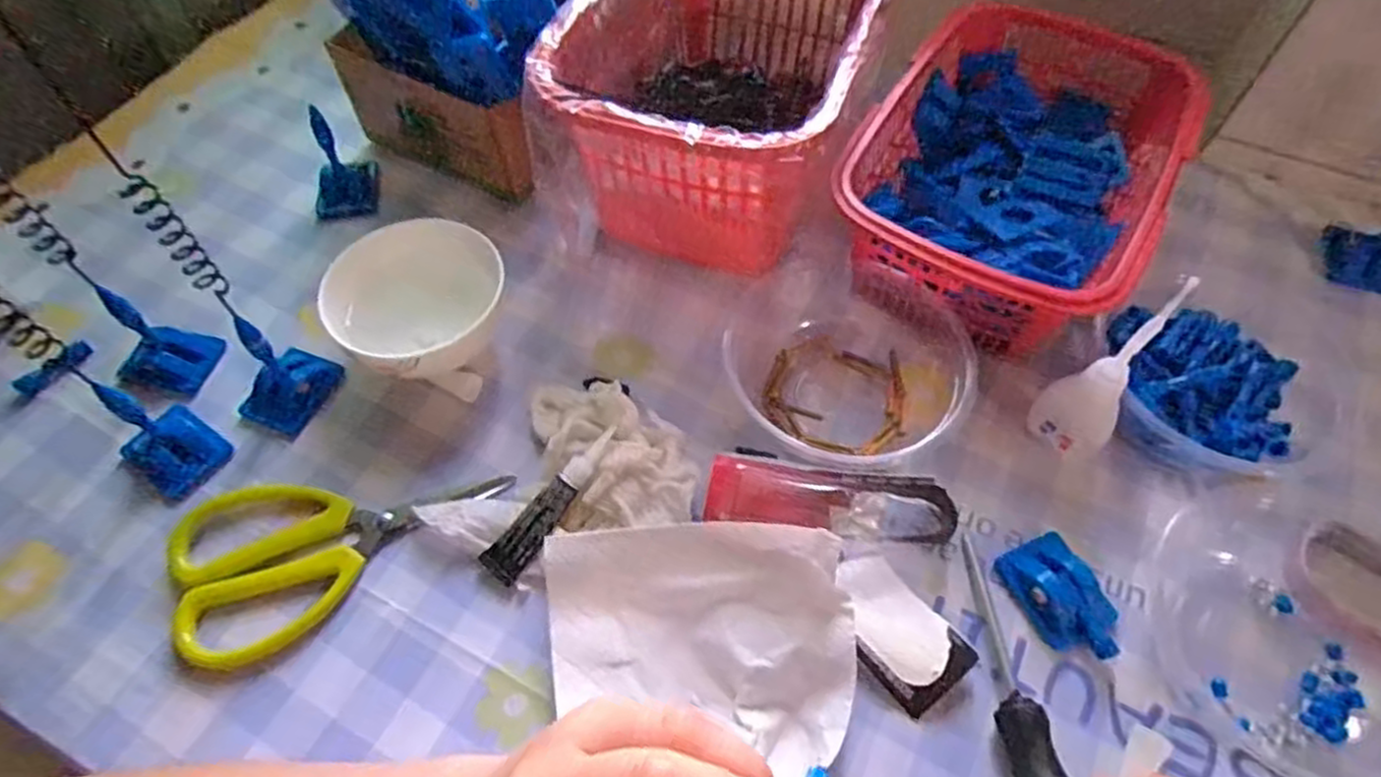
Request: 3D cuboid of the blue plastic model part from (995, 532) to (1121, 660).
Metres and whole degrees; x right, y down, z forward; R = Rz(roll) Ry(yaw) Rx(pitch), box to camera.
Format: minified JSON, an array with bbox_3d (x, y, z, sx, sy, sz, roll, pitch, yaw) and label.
[{"bbox_3d":[0.164,0.091,0.319,0.035,0.013,0.053,-20,60,-12],"label":"blue plastic model part"}]

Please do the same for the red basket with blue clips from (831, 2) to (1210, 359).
[{"bbox_3d":[0.175,-0.113,0.413,0.149,0.075,0.196,27,62,16],"label":"red basket with blue clips"}]

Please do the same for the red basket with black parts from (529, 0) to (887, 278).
[{"bbox_3d":[0.023,-0.179,0.436,0.149,0.114,0.231,18,59,11],"label":"red basket with black parts"}]

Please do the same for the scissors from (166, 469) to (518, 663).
[{"bbox_3d":[-0.159,0.062,0.335,0.145,0.012,0.076,-25,61,-15],"label":"scissors"}]

